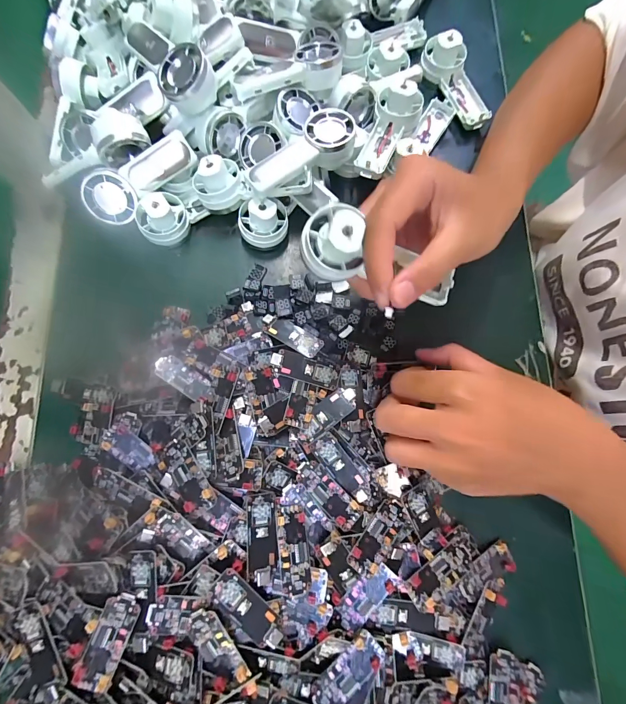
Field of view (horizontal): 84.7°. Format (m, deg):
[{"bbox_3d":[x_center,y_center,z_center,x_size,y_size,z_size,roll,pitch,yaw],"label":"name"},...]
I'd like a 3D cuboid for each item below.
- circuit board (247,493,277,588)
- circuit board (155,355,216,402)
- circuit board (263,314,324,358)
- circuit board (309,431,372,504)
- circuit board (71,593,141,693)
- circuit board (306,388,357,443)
[{"bbox_3d":[-0.032,0.117,0.219,0.018,0.008,0.051,-3,79,-1],"label":"circuit board"},{"bbox_3d":[-0.092,0.019,0.250,0.050,0.008,0.018,34,81,6],"label":"circuit board"},{"bbox_3d":[-0.016,-0.014,0.265,0.050,0.005,0.019,30,61,17],"label":"circuit board"},{"bbox_3d":[0.021,0.080,0.241,0.020,0.007,0.052,-44,82,-8],"label":"circuit board"},{"bbox_3d":[-0.115,0.163,0.195,0.020,0.008,0.049,20,80,4],"label":"circuit board"},{"bbox_3d":[0.012,0.044,0.247,0.046,0.006,0.018,-35,81,-7],"label":"circuit board"}]

